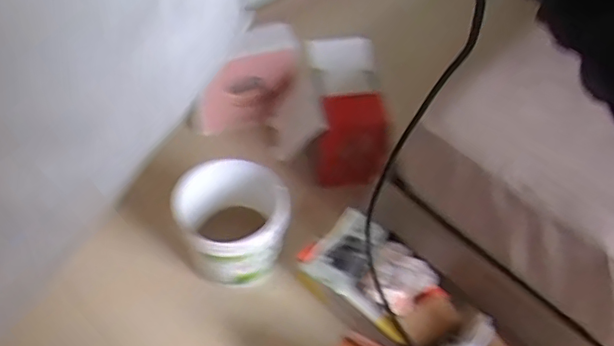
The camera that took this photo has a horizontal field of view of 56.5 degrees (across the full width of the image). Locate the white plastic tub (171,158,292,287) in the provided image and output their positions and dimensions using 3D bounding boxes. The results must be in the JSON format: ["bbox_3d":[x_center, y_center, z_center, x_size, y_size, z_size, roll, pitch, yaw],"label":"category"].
[{"bbox_3d":[-0.205,0.130,1.487,0.298,0.264,0.216,8,50,3],"label":"white plastic tub"}]

